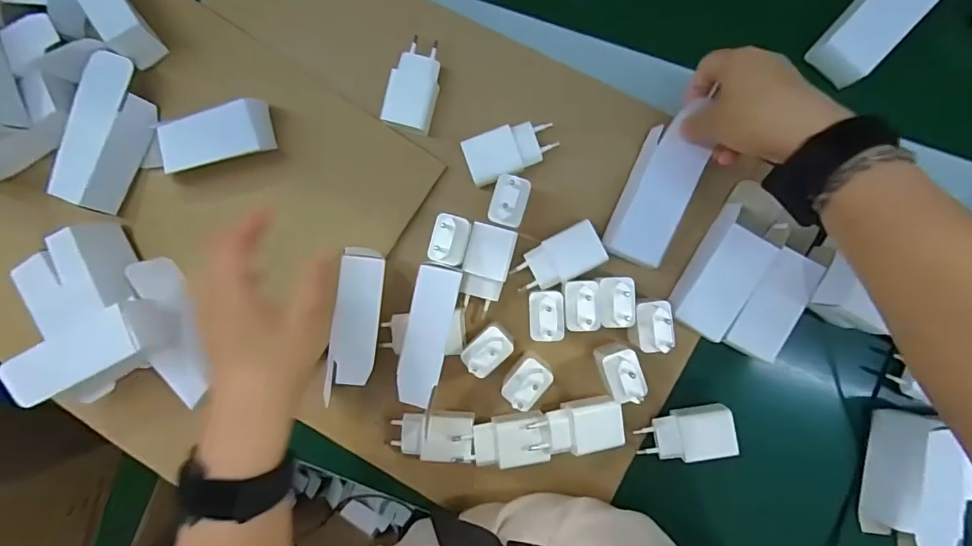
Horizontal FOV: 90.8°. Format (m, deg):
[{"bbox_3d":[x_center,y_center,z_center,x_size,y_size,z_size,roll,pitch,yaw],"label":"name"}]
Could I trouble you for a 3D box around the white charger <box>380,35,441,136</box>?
[{"bbox_3d":[-0.062,-0.163,0.417,0.039,0.027,0.079,15,92,3],"label":"white charger"}]

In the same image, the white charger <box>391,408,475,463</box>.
[{"bbox_3d":[-0.046,0.138,0.420,0.071,0.032,0.044,1,91,3],"label":"white charger"}]

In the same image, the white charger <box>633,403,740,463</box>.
[{"bbox_3d":[0.171,0.139,0.411,0.075,0.027,0.039,-10,91,3],"label":"white charger"}]

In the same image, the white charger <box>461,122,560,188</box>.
[{"bbox_3d":[0.021,-0.104,0.412,0.075,0.029,0.039,-22,90,3],"label":"white charger"}]

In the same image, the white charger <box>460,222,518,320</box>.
[{"bbox_3d":[0.000,-0.003,0.415,0.038,0.027,0.074,14,92,3],"label":"white charger"}]

